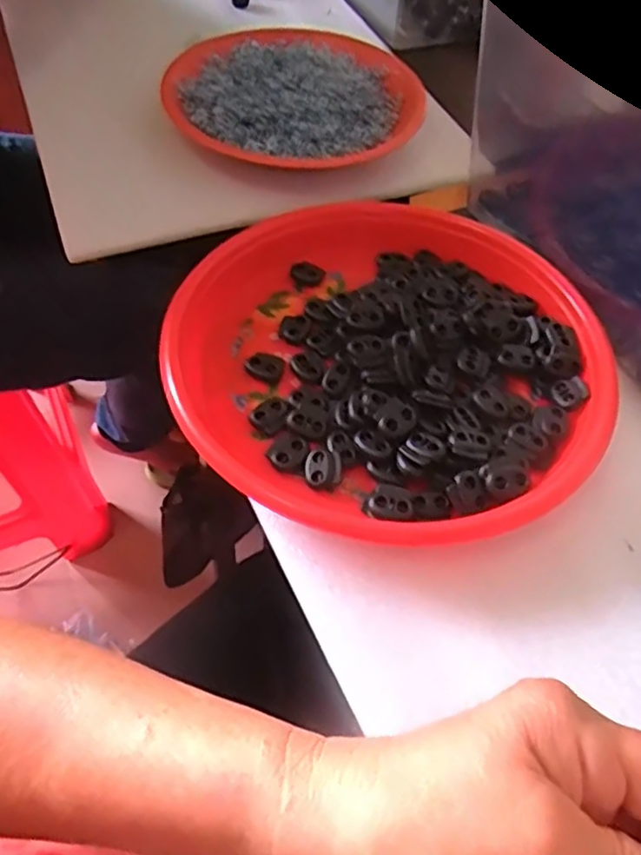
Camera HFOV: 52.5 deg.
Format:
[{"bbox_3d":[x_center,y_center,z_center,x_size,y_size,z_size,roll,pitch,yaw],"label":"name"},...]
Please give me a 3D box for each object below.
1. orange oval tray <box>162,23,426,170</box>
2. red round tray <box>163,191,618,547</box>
[{"bbox_3d":[-0.019,-0.255,0.495,0.185,0.030,0.165,6,54,0],"label":"orange oval tray"},{"bbox_3d":[0.042,-0.052,0.370,0.230,0.024,0.240,2,55,-2],"label":"red round tray"}]

